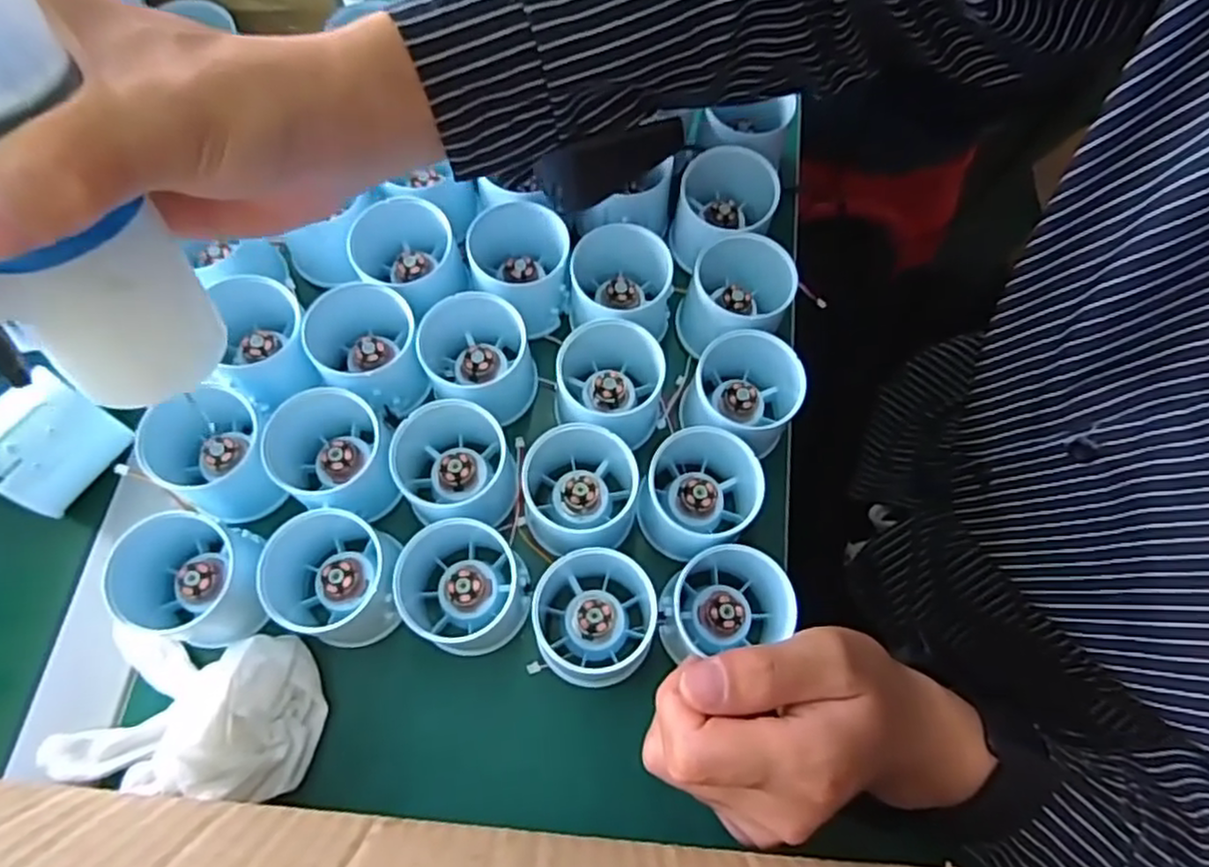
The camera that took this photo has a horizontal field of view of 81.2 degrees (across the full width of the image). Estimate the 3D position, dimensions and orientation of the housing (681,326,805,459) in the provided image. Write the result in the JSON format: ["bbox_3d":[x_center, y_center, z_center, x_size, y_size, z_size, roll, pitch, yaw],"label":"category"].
[{"bbox_3d":[0.069,-0.020,0.355,0.055,0.046,0.055,24,70,7],"label":"housing"}]

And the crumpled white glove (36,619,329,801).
[{"bbox_3d":[-0.182,0.118,0.302,0.112,0.037,0.064,5,69,0],"label":"crumpled white glove"}]

